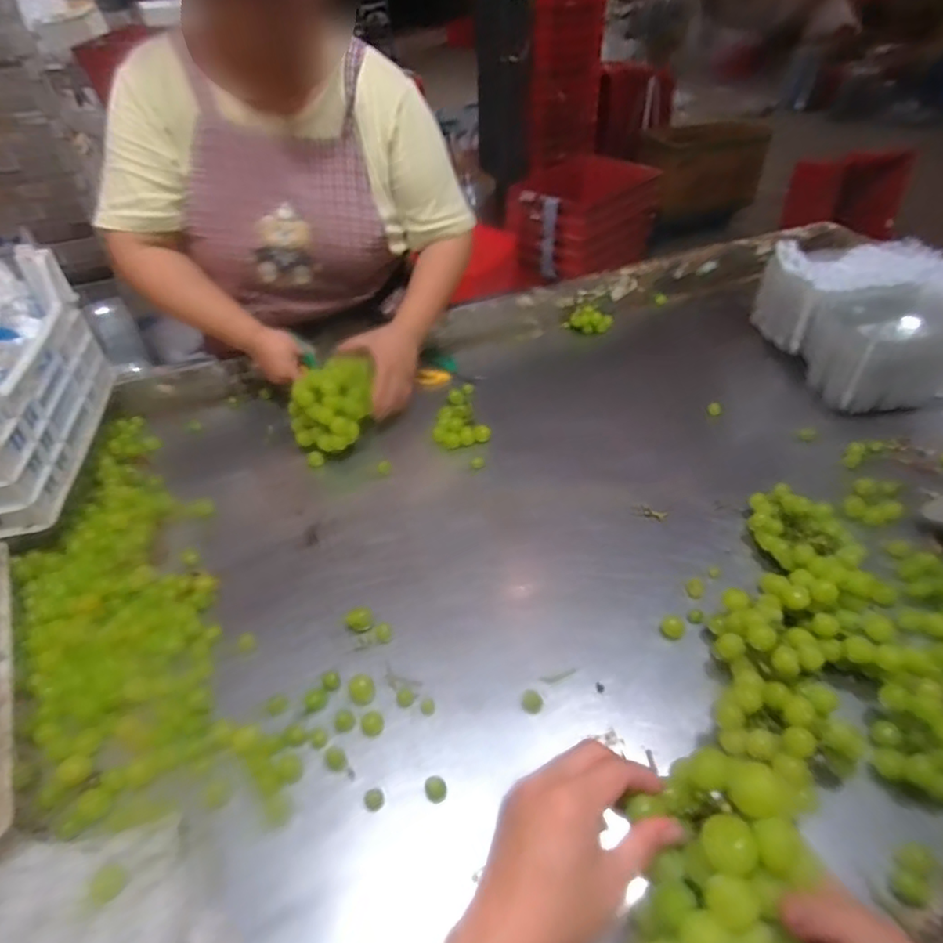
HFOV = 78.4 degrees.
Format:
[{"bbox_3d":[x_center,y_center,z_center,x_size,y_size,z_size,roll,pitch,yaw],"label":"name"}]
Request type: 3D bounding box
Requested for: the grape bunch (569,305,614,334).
[{"bbox_3d":[0.234,-0.308,1.164,0.078,0.050,0.039,31,52,30],"label":"grape bunch"}]

